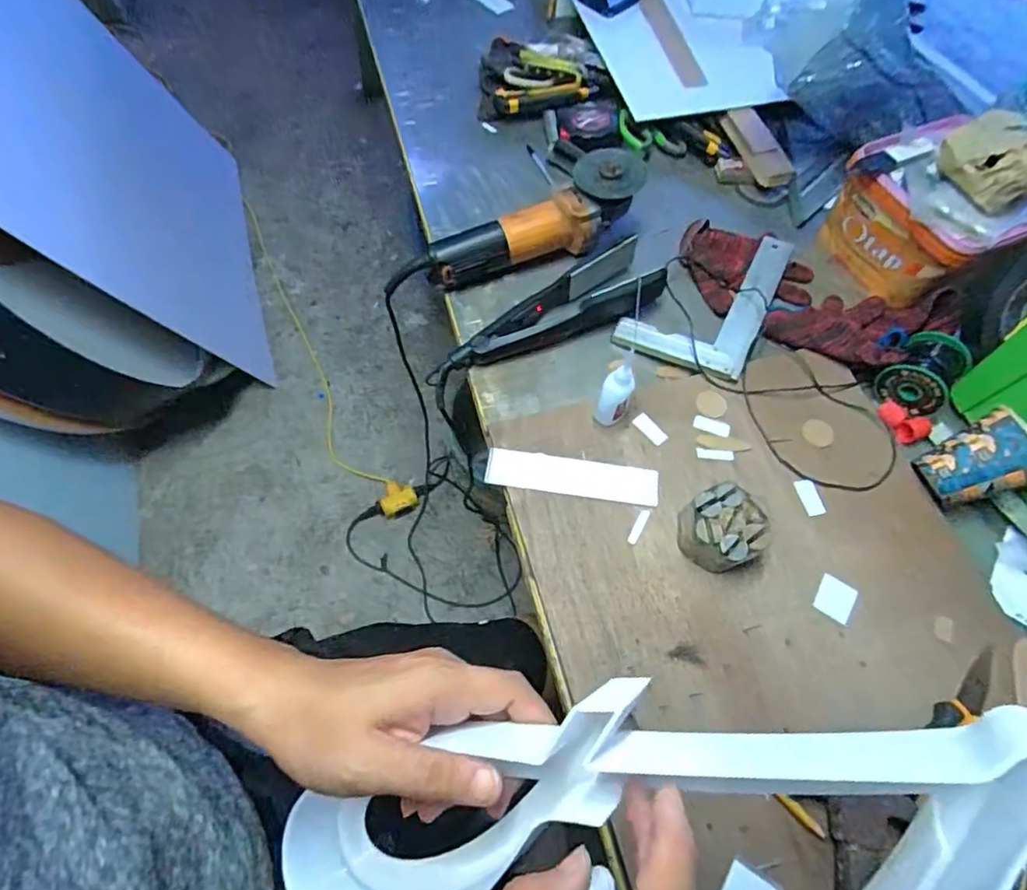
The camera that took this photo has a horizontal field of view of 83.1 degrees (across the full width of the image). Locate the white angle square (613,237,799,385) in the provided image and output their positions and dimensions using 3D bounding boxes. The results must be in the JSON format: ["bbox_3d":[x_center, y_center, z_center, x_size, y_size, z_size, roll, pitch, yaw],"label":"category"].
[{"bbox_3d":[0.244,-0.201,0.714,0.151,0.016,0.260,25,66,11],"label":"white angle square"}]

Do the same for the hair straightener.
[{"bbox_3d":[0.049,-0.154,0.686,0.267,0.044,0.083,-29,67,-14],"label":"hair straightener"}]

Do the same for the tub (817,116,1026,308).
[{"bbox_3d":[0.507,-0.278,0.717,0.173,0.126,0.191,-25,66,-13],"label":"tub"}]

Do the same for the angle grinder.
[{"bbox_3d":[0.033,-0.269,0.716,0.283,0.077,0.098,-28,67,-14],"label":"angle grinder"}]

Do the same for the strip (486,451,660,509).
[{"bbox_3d":[0.060,0.033,0.596,0.174,0.009,0.042,7,64,3],"label":"strip"}]

